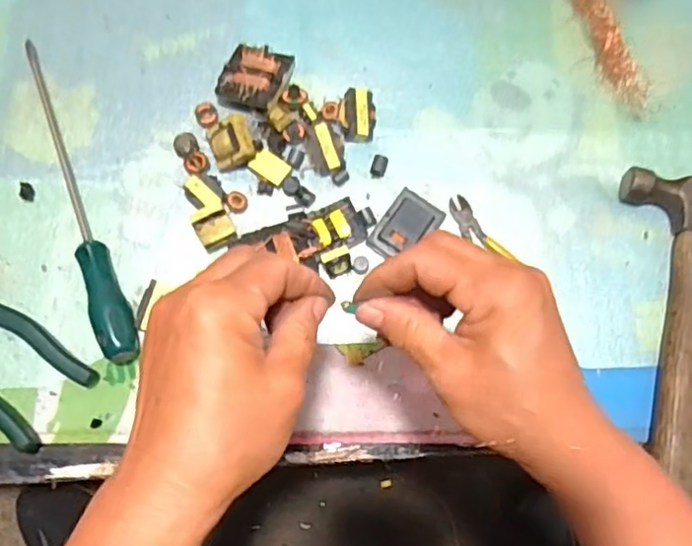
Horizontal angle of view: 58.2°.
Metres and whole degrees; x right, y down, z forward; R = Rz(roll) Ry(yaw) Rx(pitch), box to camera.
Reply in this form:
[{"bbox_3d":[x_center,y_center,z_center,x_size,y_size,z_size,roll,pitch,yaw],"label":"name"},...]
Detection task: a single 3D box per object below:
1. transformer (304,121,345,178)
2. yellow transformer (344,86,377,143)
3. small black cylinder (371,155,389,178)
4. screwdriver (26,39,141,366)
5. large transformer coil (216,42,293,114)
[{"bbox_3d":[-0.017,-0.103,0.512,0.030,0.012,0.044,-18,78,-4],"label":"transformer"},{"bbox_3d":[0.012,-0.133,0.517,0.025,0.015,0.047,-1,78,0],"label":"yellow transformer"},{"bbox_3d":[0.028,-0.088,0.512,0.012,0.007,0.019,14,78,3],"label":"small black cylinder"},{"bbox_3d":[-0.222,-0.063,0.496,0.025,0.027,0.291,-24,79,-5],"label":"screwdriver"},{"bbox_3d":[-0.076,-0.163,0.520,0.051,0.024,0.060,17,78,3],"label":"large transformer coil"}]

